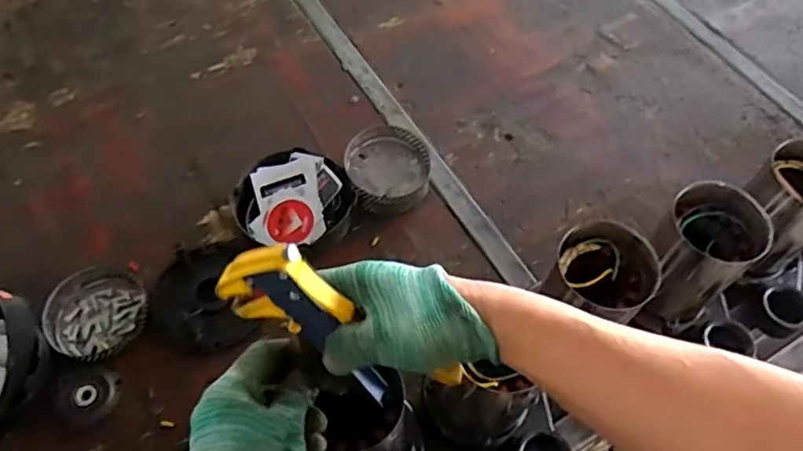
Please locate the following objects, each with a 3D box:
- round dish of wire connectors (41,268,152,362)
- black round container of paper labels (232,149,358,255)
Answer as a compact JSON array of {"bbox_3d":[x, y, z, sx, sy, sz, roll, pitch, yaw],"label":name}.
[{"bbox_3d":[-0.343,0.096,0.679,0.103,0.019,0.104,0,59,0],"label":"round dish of wire connectors"},{"bbox_3d":[-0.132,-0.019,0.737,0.141,0.046,0.144,22,61,12],"label":"black round container of paper labels"}]

